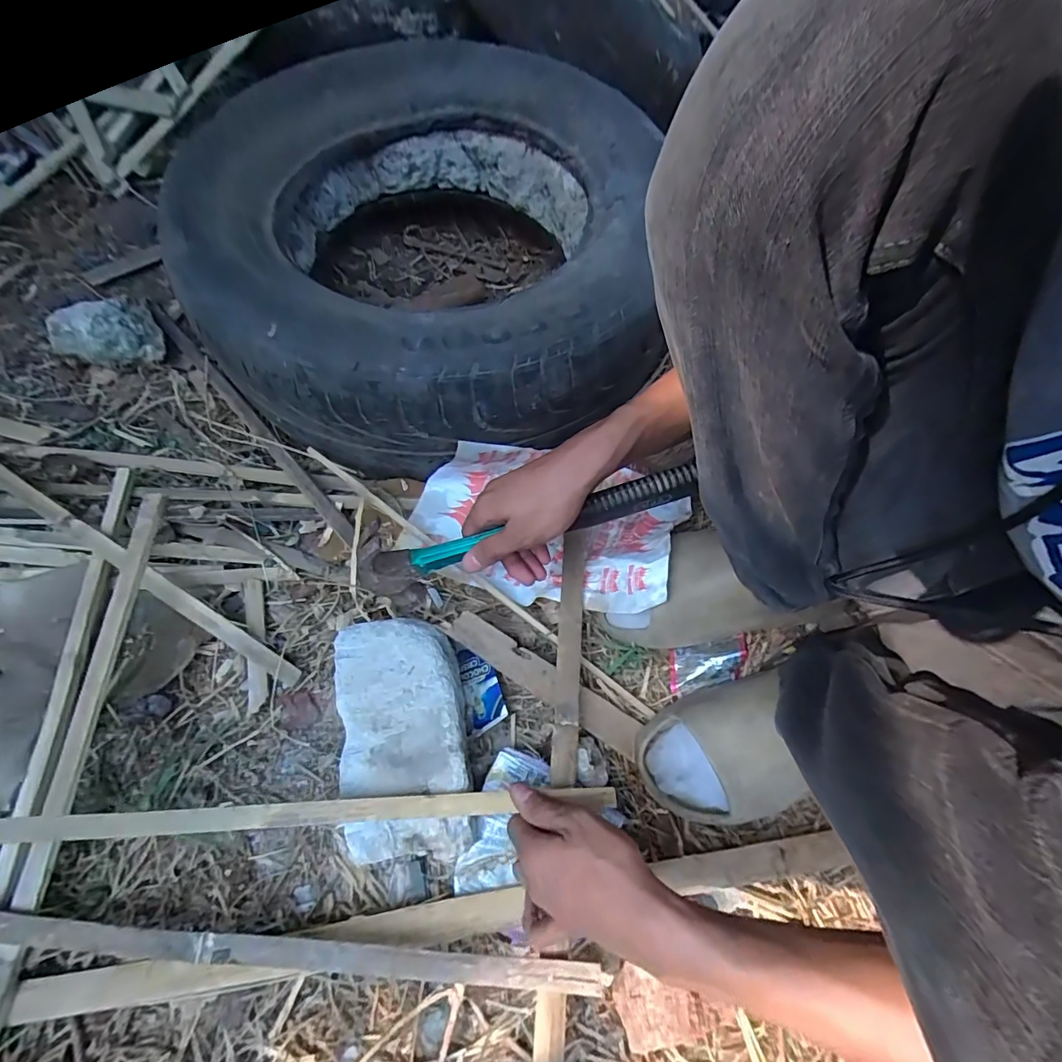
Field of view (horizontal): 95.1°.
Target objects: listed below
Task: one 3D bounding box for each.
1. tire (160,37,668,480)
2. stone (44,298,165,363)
[{"bbox_3d":[-0.122,-0.361,0.609,0.539,0.163,0.582,-16,69,-12],"label":"tire"},{"bbox_3d":[-0.537,-0.249,0.611,0.109,0.050,0.096,-33,73,-17],"label":"stone"}]

